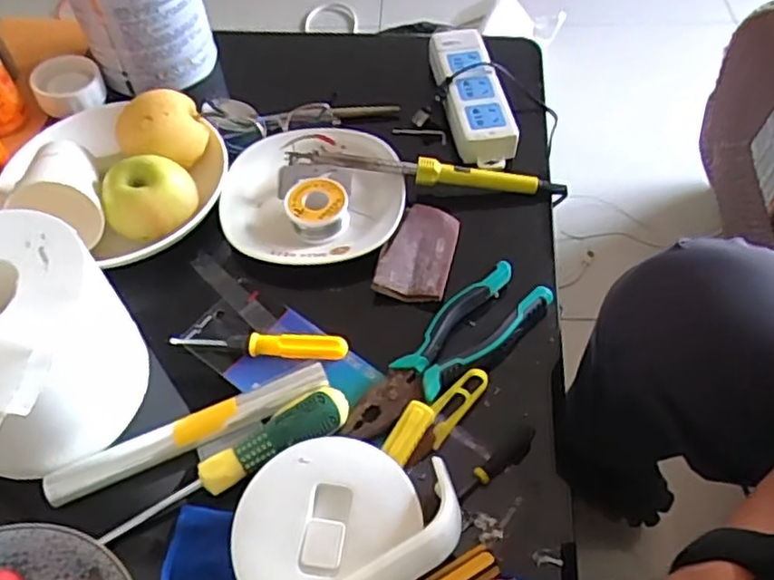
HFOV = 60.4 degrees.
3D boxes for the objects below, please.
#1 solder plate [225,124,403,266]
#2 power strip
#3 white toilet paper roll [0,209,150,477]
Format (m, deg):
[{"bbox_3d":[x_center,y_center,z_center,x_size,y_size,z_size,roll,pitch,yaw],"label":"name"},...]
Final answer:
[{"bbox_3d":[-0.066,-0.087,0.606,0.158,0.034,0.151,-1,54,2],"label":"solder plate"},{"bbox_3d":[0.085,-0.200,0.670,0.055,0.029,0.181,-11,66,-3],"label":"power strip"},{"bbox_3d":[-0.267,0.034,0.456,0.180,0.128,0.145,19,57,16],"label":"white toilet paper roll"}]

